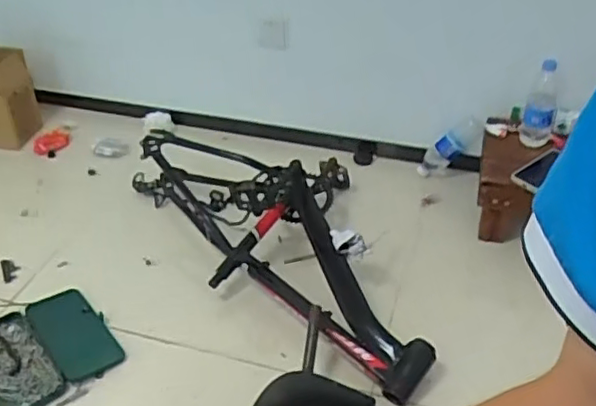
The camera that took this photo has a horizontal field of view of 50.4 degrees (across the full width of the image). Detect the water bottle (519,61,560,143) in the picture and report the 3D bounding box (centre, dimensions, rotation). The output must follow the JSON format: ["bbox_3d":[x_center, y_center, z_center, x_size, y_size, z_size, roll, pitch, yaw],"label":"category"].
[{"bbox_3d":[0.578,-0.237,1.496,0.075,0.201,0.081,22,43,27],"label":"water bottle"}]

